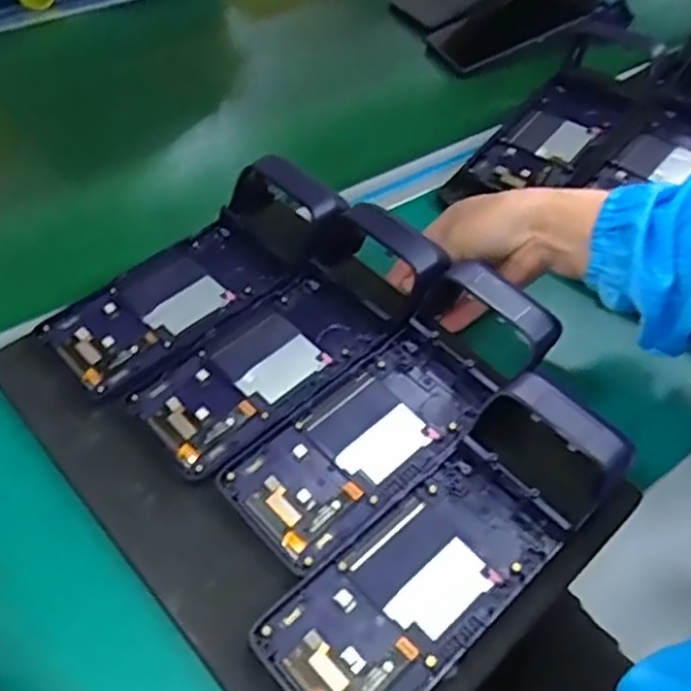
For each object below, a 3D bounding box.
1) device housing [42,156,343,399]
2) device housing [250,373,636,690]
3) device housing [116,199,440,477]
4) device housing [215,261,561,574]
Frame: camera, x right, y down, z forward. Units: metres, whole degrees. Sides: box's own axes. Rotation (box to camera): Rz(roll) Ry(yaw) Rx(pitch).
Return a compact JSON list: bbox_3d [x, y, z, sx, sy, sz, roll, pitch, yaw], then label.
[{"bbox_3d":[-0.101,-0.058,0.475,0.213,0.055,0.084,-36,61,-28],"label":"device housing"},{"bbox_3d":[0.057,0.101,0.366,0.224,0.050,0.083,-35,61,-28],"label":"device housing"},{"bbox_3d":[-0.037,-0.005,0.457,0.205,0.054,0.083,-41,61,-18],"label":"device housing"},{"bbox_3d":[0.030,0.037,0.426,0.217,0.053,0.086,-41,62,-19],"label":"device housing"}]

